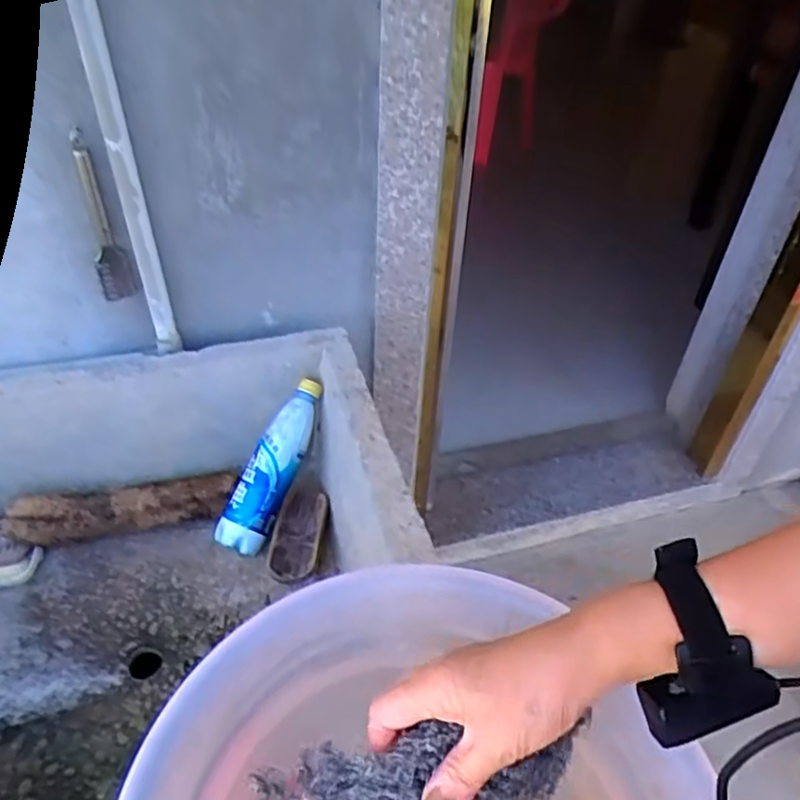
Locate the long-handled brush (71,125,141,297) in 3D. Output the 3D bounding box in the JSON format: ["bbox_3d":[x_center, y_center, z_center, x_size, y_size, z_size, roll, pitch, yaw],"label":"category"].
[{"bbox_3d":[-0.334,-0.198,0.752,0.041,0.197,0.012,-15,46,-18],"label":"long-handled brush"}]

